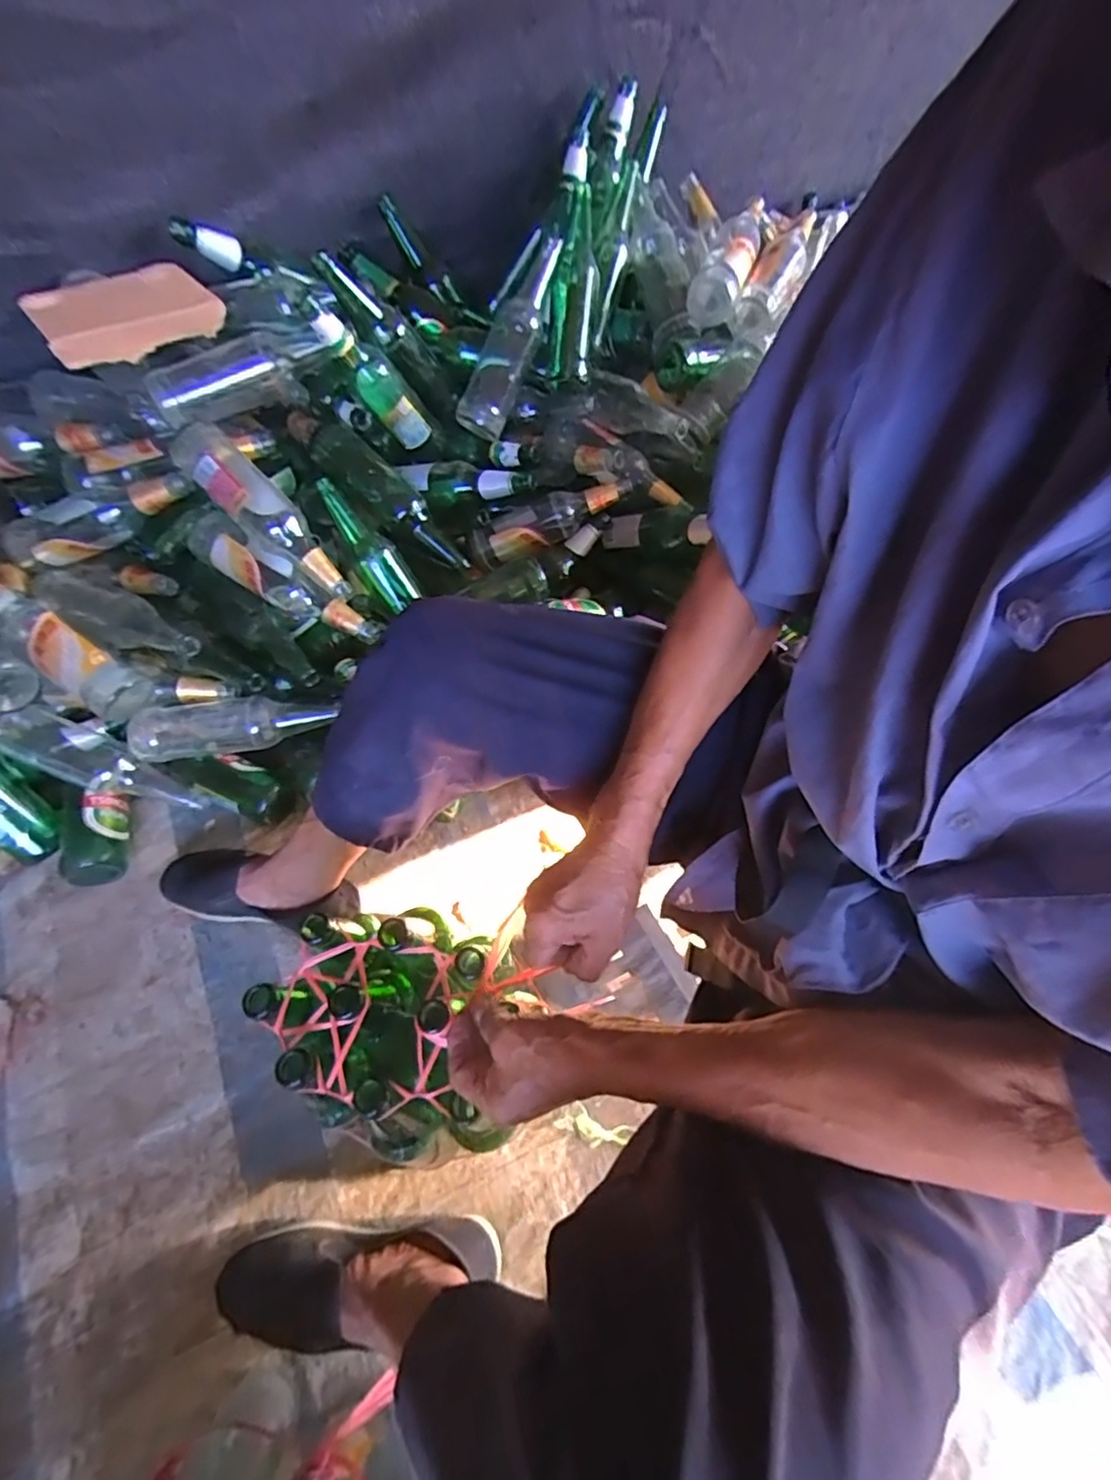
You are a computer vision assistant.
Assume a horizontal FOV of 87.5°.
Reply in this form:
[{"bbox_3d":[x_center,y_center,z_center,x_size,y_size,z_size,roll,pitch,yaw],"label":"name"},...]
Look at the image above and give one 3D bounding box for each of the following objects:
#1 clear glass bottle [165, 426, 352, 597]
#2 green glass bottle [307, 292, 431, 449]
[{"bbox_3d":[-0.369,-0.287,0.756,0.264,0.071,0.074,45,67,-9],"label":"clear glass bottle"},{"bbox_3d":[-0.245,-0.487,0.774,0.054,0.223,0.056,-29,65,12],"label":"green glass bottle"}]

